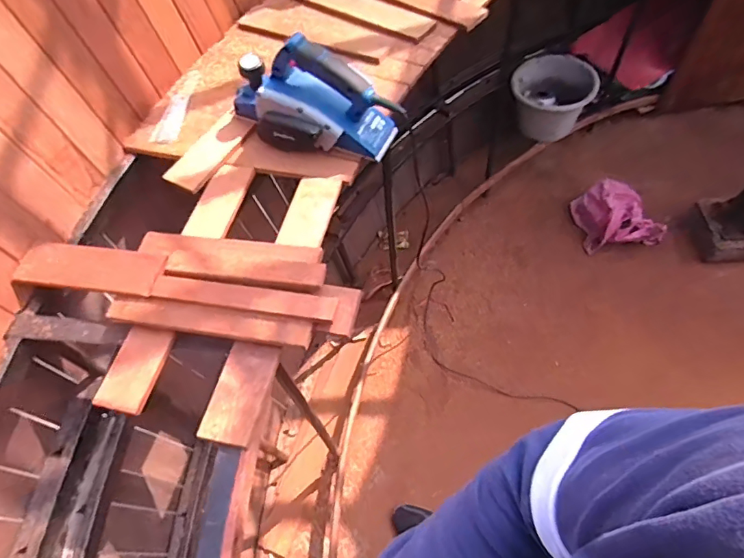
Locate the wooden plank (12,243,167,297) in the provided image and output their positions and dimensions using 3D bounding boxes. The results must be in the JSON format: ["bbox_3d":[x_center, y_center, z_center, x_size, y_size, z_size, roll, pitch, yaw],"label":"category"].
[{"bbox_3d":[-0.393,-0.015,0.677,0.209,0.010,0.071,7,60,9],"label":"wooden plank"}]

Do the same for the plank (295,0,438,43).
[{"bbox_3d":[-0.020,-0.545,0.971,0.316,0.024,0.085,33,67,22],"label":"plank"}]

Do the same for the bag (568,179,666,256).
[{"bbox_3d":[0.835,-0.223,1.640,0.239,0.169,0.236,-13,59,-3],"label":"bag"}]

